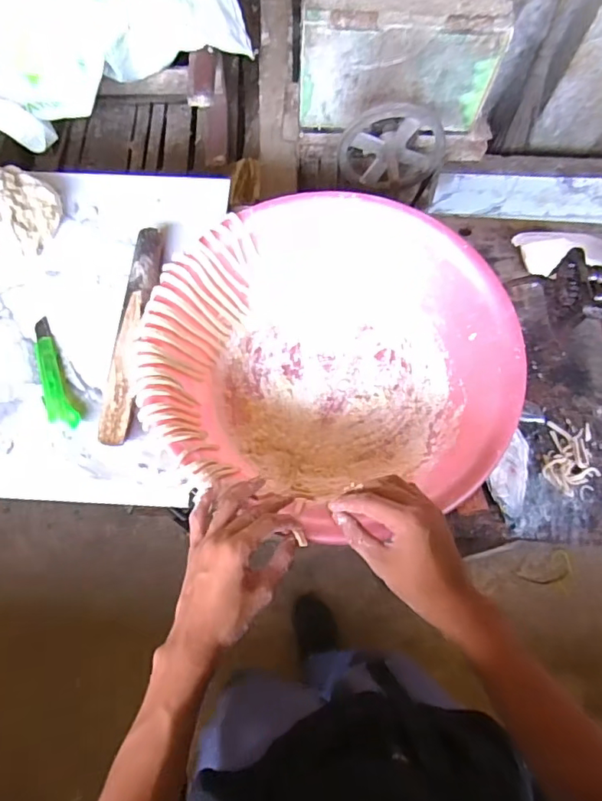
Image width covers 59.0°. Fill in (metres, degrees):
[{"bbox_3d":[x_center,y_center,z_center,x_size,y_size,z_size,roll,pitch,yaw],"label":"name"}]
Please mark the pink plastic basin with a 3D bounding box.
[{"bbox_3d":[0.040,-0.053,0.647,0.398,0.128,0.380,1,71,-2],"label":"pink plastic basin"}]

